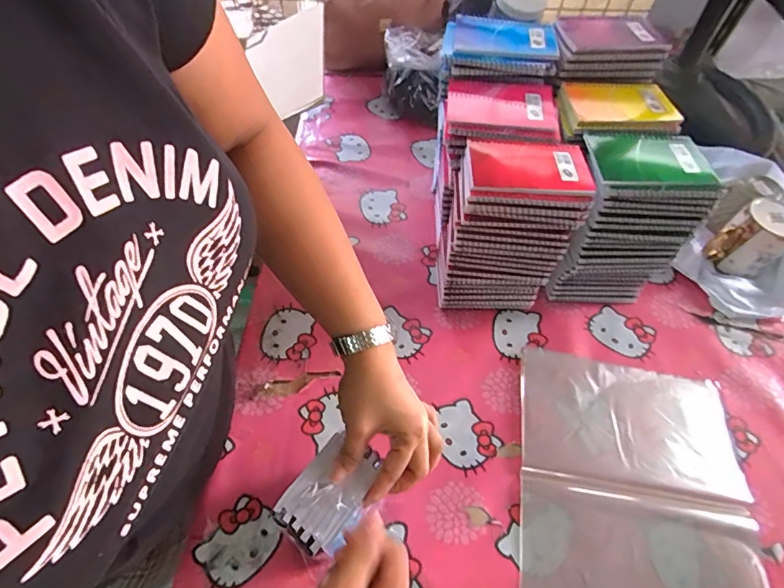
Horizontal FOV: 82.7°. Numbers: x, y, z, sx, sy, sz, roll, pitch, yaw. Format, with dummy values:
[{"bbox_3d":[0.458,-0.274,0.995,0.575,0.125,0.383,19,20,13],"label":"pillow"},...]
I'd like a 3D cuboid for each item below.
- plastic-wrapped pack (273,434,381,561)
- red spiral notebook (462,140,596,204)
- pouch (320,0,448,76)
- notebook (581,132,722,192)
[{"bbox_3d":[-0.051,0.168,0.382,0.064,0.019,0.091,33,61,19],"label":"plastic-wrapped pack"},{"bbox_3d":[0.151,-0.139,0.499,0.131,0.017,0.095,3,56,0],"label":"red spiral notebook"},{"bbox_3d":[-0.015,-0.534,0.878,0.247,0.045,0.175,-1,99,-4],"label":"pouch"},{"bbox_3d":[0.297,-0.156,0.517,0.138,0.017,0.092,1,56,-1],"label":"notebook"}]

